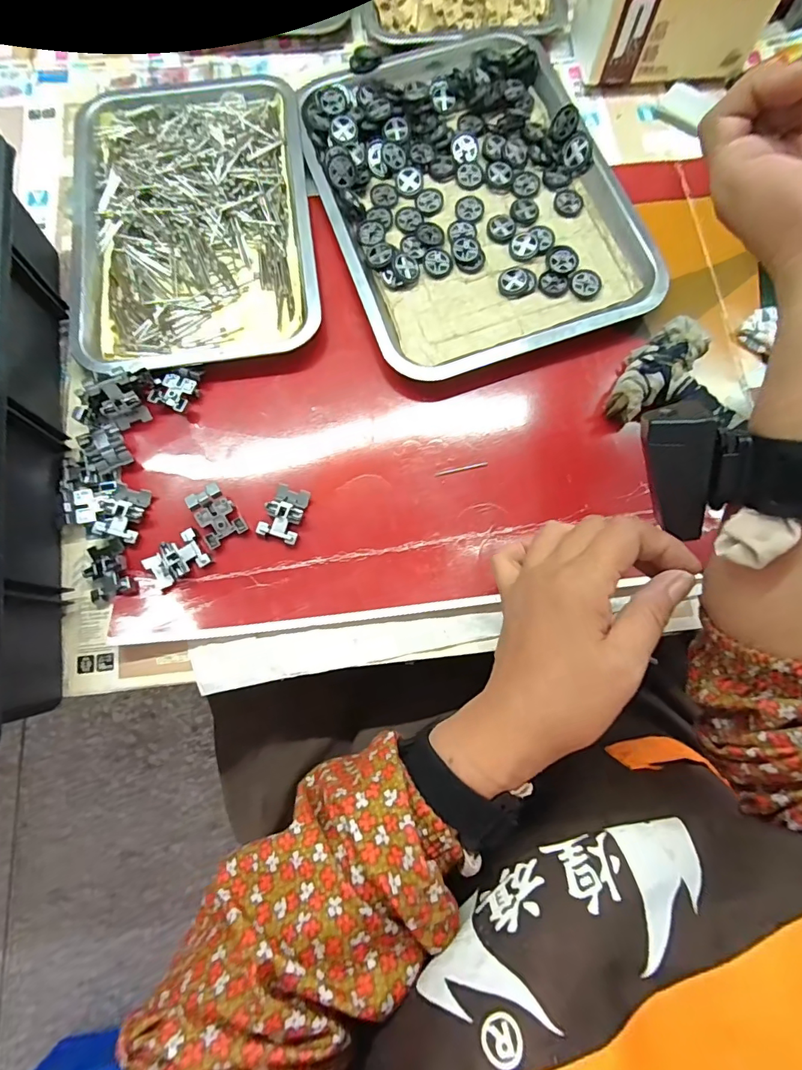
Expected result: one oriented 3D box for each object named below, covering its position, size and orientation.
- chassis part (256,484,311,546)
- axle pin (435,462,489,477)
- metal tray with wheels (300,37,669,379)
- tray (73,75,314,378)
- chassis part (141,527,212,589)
[{"bbox_3d":[-0.092,-0.018,0.368,0.030,0.012,0.044,16,78,4],"label":"chassis part"},{"bbox_3d":[0.050,-0.055,0.383,0.045,0.004,0.004,-13,78,-3],"label":"axle pin"},{"bbox_3d":[0.059,-0.319,0.428,0.251,0.022,0.338,-19,79,-4],"label":"metal tray with wheels"},{"bbox_3d":[-0.189,-0.291,0.423,0.208,0.019,0.304,-7,78,-1],"label":"tray"},{"bbox_3d":[-0.174,0.018,0.357,0.044,0.008,0.031,-30,79,-6],"label":"chassis part"}]

